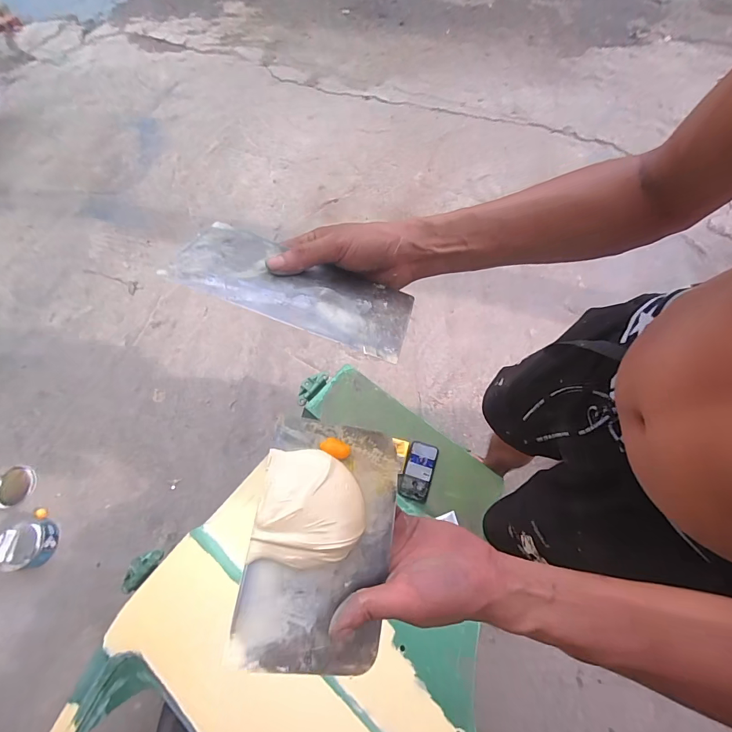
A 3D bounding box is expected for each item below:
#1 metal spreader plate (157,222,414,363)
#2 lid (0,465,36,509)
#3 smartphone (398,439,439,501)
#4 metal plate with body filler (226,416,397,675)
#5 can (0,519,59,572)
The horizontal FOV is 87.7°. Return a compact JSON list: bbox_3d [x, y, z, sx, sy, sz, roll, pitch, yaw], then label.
[{"bbox_3d":[-0.058,-0.069,0.328,0.197,0.005,0.092,21,45,-2],"label":"metal spreader plate"},{"bbox_3d":[-1.265,0.431,1.371,0.151,0.014,0.133,-16,68,-2],"label":"lid"},{"bbox_3d":[0.137,0.273,0.996,0.078,0.013,0.148,17,71,11],"label":"smartphone"},{"bbox_3d":[-0.029,0.125,0.280,0.103,0.020,0.167,13,68,-14],"label":"metal plate with body filler"},{"bbox_3d":[-1.104,0.582,1.241,0.133,0.087,0.144,-2,68,4],"label":"can"}]

